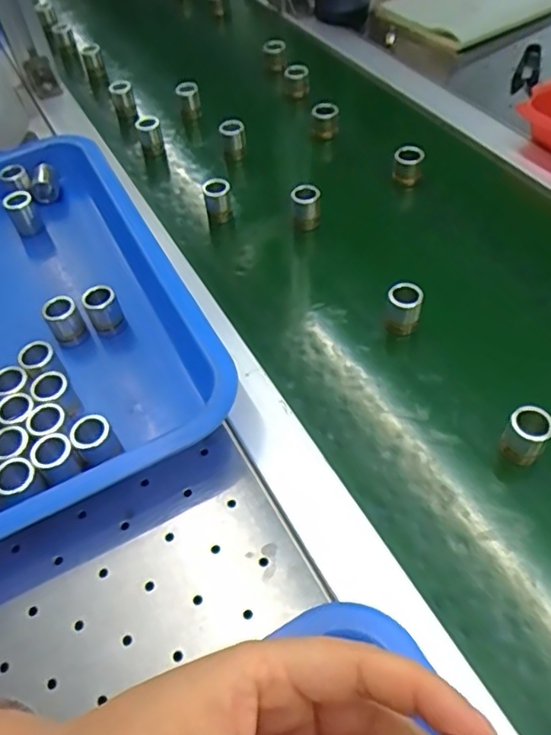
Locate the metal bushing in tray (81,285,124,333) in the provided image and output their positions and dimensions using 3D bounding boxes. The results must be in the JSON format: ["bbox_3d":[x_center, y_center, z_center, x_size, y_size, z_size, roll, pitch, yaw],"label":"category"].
[{"bbox_3d":[-0.122,-0.040,0.413,0.022,0.039,0.017,-20,54,-7],"label":"metal bushing in tray"}]

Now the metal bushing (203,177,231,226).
[{"bbox_3d":[-0.048,-0.141,0.488,0.019,0.034,0.018,1,54,8],"label":"metal bushing"}]

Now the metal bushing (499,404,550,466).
[{"bbox_3d":[0.145,0.039,0.334,0.022,0.032,0.019,31,63,26],"label":"metal bushing"}]

